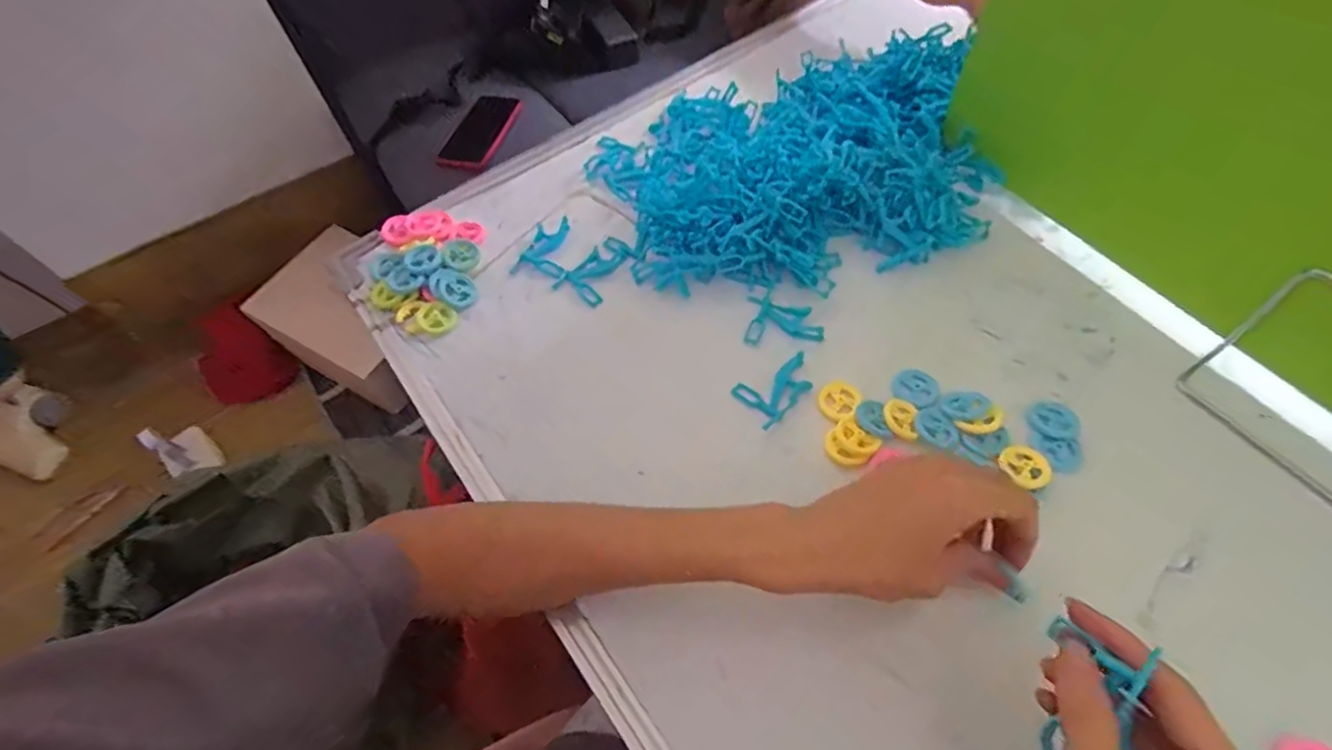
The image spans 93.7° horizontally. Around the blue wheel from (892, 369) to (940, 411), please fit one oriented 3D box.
[{"bbox_3d":[0.170,0.009,0.425,0.026,0.010,0.029,-31,59,-14],"label":"blue wheel"}]

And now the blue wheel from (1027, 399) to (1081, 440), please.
[{"bbox_3d":[0.253,0.028,0.406,0.030,0.004,0.033,17,51,18],"label":"blue wheel"}]

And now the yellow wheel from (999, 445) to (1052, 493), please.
[{"bbox_3d":[0.223,0.056,0.385,0.026,0.004,0.030,-31,59,-14],"label":"yellow wheel"}]

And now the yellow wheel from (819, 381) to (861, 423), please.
[{"bbox_3d":[0.119,0.017,0.426,0.027,0.005,0.032,8,58,11],"label":"yellow wheel"}]

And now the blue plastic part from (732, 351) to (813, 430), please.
[{"bbox_3d":[0.080,0.010,0.434,0.056,0.011,0.039,-30,59,-14],"label":"blue plastic part"}]

